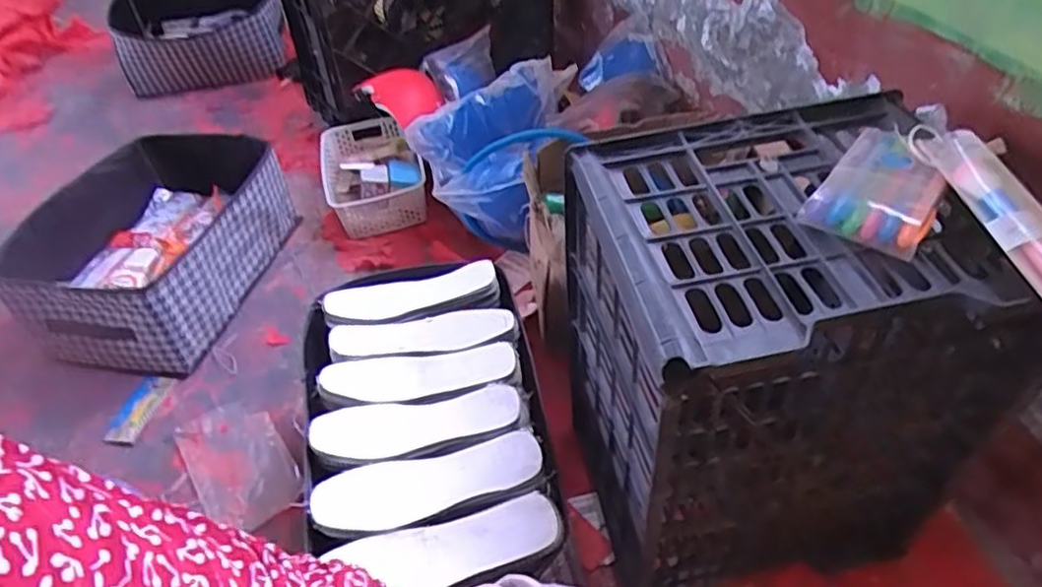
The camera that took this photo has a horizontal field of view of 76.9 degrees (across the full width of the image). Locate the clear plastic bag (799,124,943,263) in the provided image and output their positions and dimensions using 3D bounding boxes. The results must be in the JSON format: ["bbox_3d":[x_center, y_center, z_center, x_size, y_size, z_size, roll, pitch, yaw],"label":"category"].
[{"bbox_3d":[0.292,-0.084,0.524,0.084,0.021,0.130,30,56,29],"label":"clear plastic bag"}]

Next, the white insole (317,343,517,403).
[{"bbox_3d":[-0.124,0.095,0.785,0.228,0.025,0.069,-4,45,0],"label":"white insole"}]

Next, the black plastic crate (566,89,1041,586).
[{"bbox_3d":[0.240,0.092,0.688,0.323,0.463,0.263,-11,47,-5],"label":"black plastic crate"}]

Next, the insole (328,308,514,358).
[{"bbox_3d":[-0.129,0.047,0.840,0.230,0.025,0.070,-6,47,-1],"label":"insole"}]

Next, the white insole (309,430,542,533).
[{"bbox_3d":[-0.096,0.197,0.676,0.232,0.014,0.071,-12,48,-2],"label":"white insole"}]

